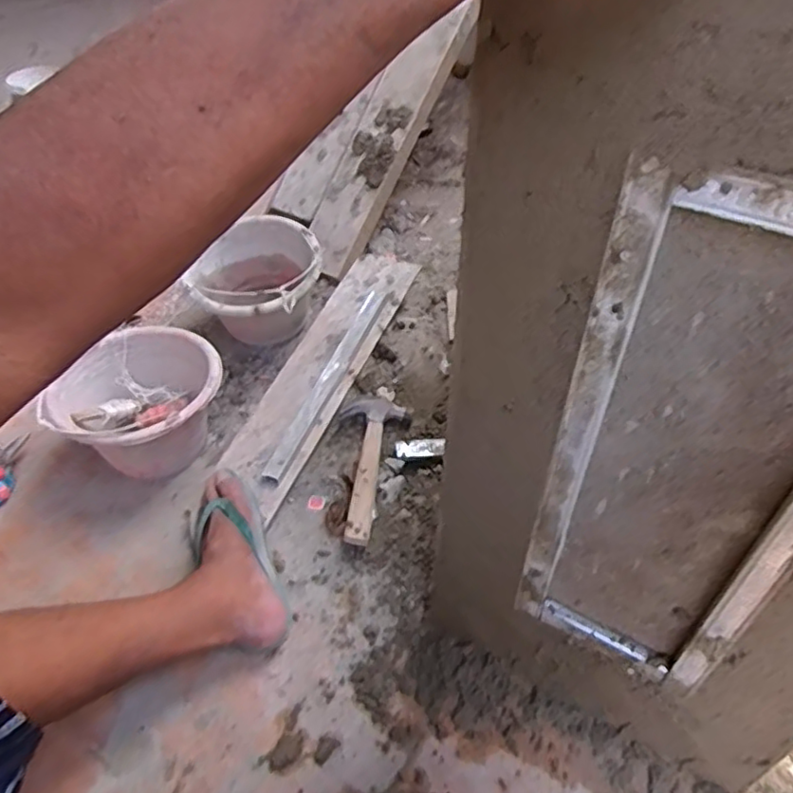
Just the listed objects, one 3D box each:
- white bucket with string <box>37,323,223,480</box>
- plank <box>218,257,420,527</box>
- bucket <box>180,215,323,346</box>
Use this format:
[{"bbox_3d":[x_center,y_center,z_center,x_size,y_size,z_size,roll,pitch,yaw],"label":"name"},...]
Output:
[{"bbox_3d":[-0.413,0.026,1.043,0.255,0.168,0.245,0,44,0],"label":"white bucket with string"},{"bbox_3d":[-0.132,-0.059,1.125,0.133,0.032,0.556,18,60,17],"label":"plank"},{"bbox_3d":[-0.260,-0.196,1.183,0.235,0.162,0.237,0,44,0],"label":"bucket"}]

